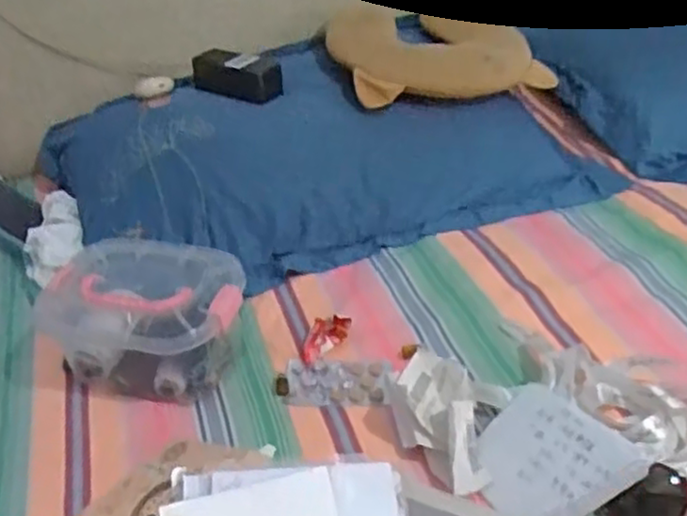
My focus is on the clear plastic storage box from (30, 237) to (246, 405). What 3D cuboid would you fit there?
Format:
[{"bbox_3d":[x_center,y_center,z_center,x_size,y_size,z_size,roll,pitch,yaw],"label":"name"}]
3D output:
[{"bbox_3d":[-0.203,0.066,0.774,0.201,0.103,0.137,9,37,17],"label":"clear plastic storage box"}]

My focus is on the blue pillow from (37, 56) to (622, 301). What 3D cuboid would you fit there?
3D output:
[{"bbox_3d":[-0.032,-0.160,1.040,0.750,0.132,0.383,-13,37,-13],"label":"blue pillow"}]

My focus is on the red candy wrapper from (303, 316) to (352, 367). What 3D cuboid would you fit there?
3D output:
[{"bbox_3d":[-0.023,0.084,0.788,0.032,0.022,0.064,26,45,34],"label":"red candy wrapper"}]

